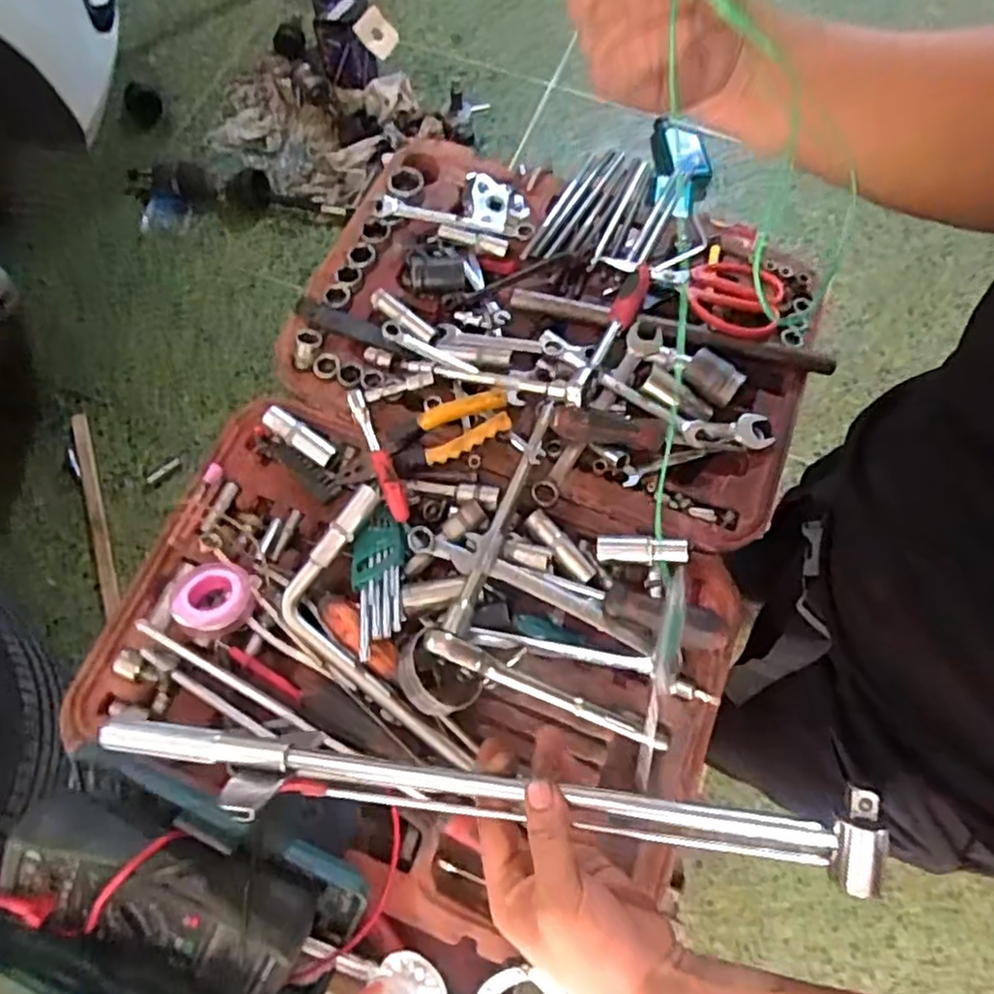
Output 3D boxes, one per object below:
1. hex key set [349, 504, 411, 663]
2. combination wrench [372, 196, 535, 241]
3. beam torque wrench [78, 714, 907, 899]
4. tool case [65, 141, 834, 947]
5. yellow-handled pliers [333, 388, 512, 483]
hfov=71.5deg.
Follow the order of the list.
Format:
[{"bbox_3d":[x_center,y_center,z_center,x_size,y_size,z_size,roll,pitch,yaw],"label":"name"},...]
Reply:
[{"bbox_3d":[-0.100,0.071,0.595,0.047,0.026,0.128,-4,70,-2],"label":"hex key set"},{"bbox_3d":[-0.047,-0.302,0.750,0.174,0.018,0.028,6,70,1],"label":"combination wrench"},{"bbox_3d":[-0.031,0.175,0.412,0.465,0.025,0.047,2,69,13],"label":"beam torque wrench"},{"bbox_3d":[-0.002,-0.037,0.646,0.505,0.068,0.692,22,71,7],"label":"tool case"},{"bbox_3d":[-0.068,-0.049,0.649,0.173,0.031,0.049,-23,71,7],"label":"yellow-handled pliers"}]

